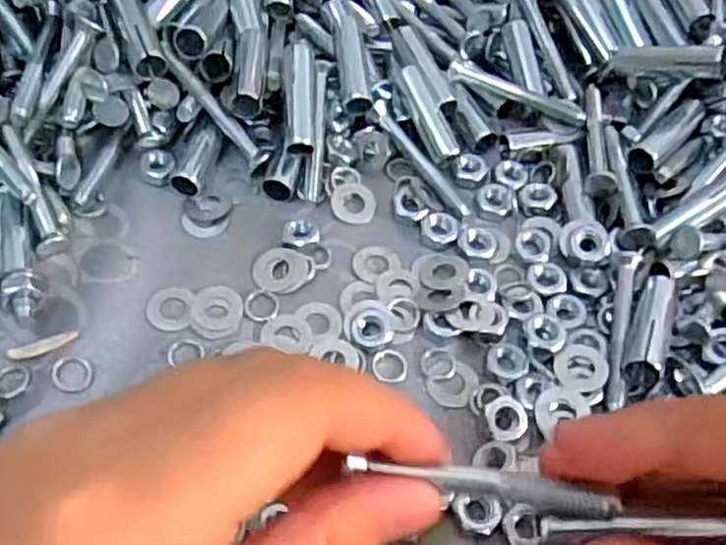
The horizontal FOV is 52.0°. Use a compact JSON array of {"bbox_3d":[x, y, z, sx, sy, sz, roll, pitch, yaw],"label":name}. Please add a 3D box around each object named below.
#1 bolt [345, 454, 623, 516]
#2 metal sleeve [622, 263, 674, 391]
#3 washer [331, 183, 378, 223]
[{"bbox_3d":[0.024,0.043,0.151,0.053,0.006,0.007,7,56,10],"label":"bolt"},{"bbox_3d":[0.091,0.014,0.234,0.010,0.009,0.050,22,56,9],"label":"metal sleeve"},{"bbox_3d":[-0.003,-0.026,0.269,0.016,0.004,0.017,6,55,-2],"label":"washer"}]

